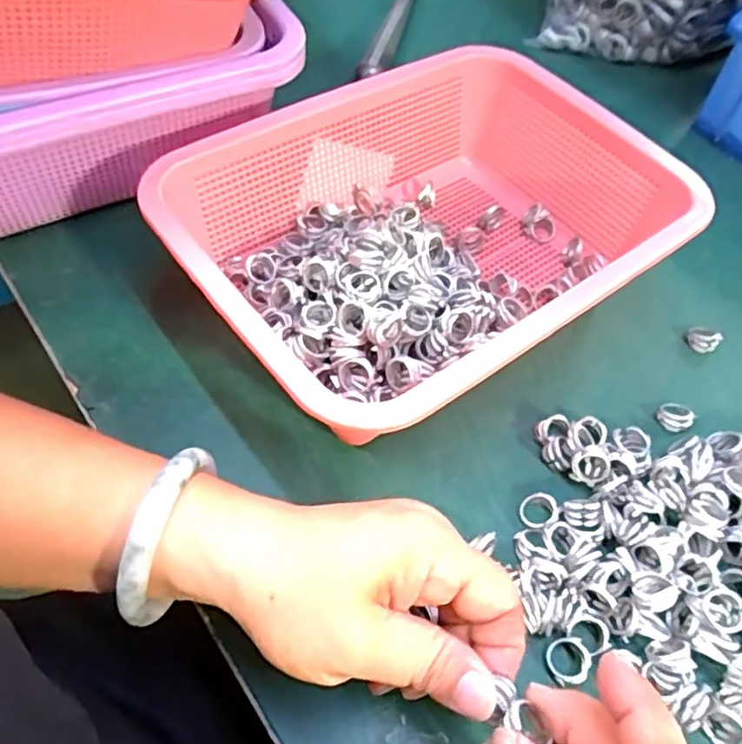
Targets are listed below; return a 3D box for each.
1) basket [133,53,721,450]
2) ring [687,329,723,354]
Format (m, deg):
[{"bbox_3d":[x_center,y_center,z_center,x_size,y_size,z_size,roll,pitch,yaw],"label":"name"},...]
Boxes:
[{"bbox_3d":[0.032,-0.072,0.363,0.258,0.078,0.192,-30,62,-24],"label":"basket"},{"bbox_3d":[0.198,-0.019,0.385,0.017,0.011,0.014,39,60,21],"label":"ring"}]

